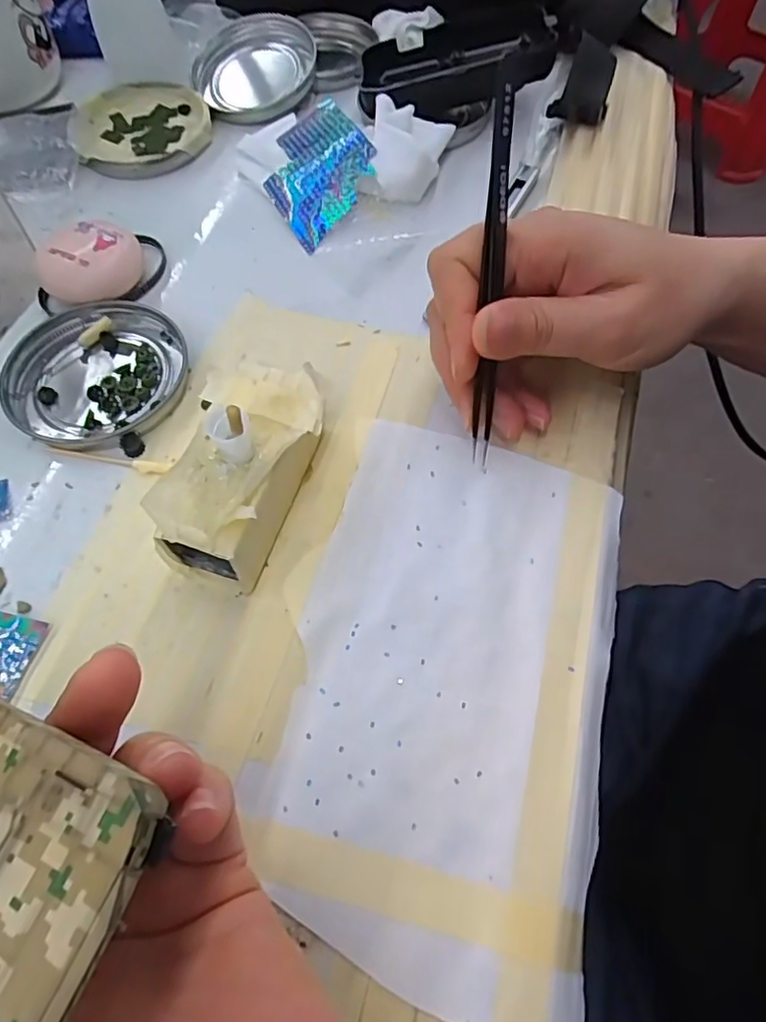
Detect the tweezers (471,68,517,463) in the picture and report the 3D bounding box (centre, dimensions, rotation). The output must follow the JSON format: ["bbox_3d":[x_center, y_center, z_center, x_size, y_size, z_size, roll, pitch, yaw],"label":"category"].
[{"bbox_3d":[0.039,-0.079,0.209,0.008,0.132,0.004,0,27,0],"label":"tweezers"}]

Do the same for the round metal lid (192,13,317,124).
[{"bbox_3d":[-0.078,-0.273,0.355,0.074,0.017,0.083,-11,63,-4],"label":"round metal lid"}]

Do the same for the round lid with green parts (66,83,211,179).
[{"bbox_3d":[-0.143,-0.228,0.344,0.078,0.008,0.079,0,64,0],"label":"round lid with green parts"}]

